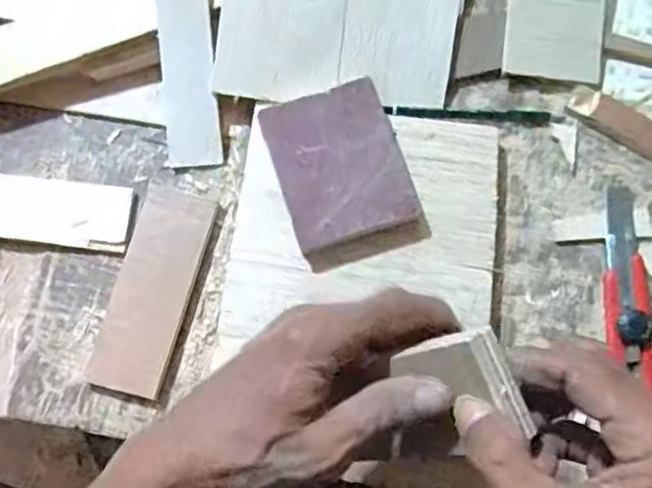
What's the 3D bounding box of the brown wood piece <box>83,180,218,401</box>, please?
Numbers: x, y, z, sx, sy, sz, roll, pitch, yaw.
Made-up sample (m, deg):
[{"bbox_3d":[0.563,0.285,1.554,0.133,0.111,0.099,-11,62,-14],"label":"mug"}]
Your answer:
[{"bbox_3d":[-0.114,0.029,0.435,0.050,0.009,0.136,15,74,3],"label":"brown wood piece"}]

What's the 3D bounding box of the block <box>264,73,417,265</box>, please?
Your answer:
[{"bbox_3d":[0.009,-0.052,0.430,0.078,0.023,0.101,-16,74,-6],"label":"block"}]

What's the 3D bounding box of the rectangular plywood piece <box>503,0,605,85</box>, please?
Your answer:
[{"bbox_3d":[0.165,-0.167,0.468,0.068,0.004,0.100,5,87,0],"label":"rectangular plywood piece"}]

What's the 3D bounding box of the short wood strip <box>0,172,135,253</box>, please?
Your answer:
[{"bbox_3d":[-0.220,-0.025,0.456,0.171,0.007,0.051,5,73,0],"label":"short wood strip"}]

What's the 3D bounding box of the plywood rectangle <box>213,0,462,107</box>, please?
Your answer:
[{"bbox_3d":[0.009,-0.144,0.456,0.160,0.006,0.095,7,92,-4],"label":"plywood rectangle"}]

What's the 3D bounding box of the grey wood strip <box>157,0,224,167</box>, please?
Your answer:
[{"bbox_3d":[-0.096,-0.136,0.455,0.037,0.011,0.160,-3,96,-2],"label":"grey wood strip"}]

